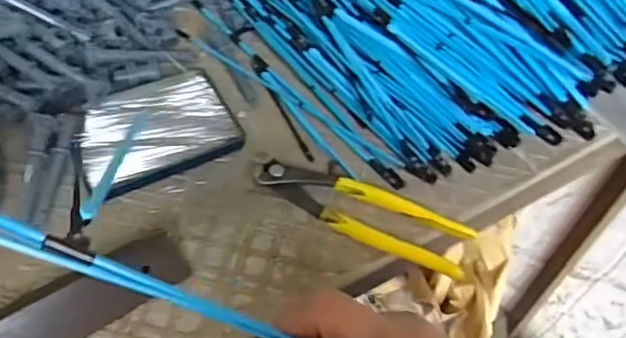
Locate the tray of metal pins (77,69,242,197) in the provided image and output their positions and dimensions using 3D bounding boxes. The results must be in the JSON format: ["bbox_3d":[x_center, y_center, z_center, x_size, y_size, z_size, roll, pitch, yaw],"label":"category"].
[{"bbox_3d":[-0.128,-0.035,0.479,0.122,0.015,0.090,-21,57,-20],"label":"tray of metal pins"}]

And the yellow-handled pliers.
[{"bbox_3d":[0.036,0.032,0.437,0.161,0.016,0.047,26,54,14],"label":"yellow-handled pliers"}]

